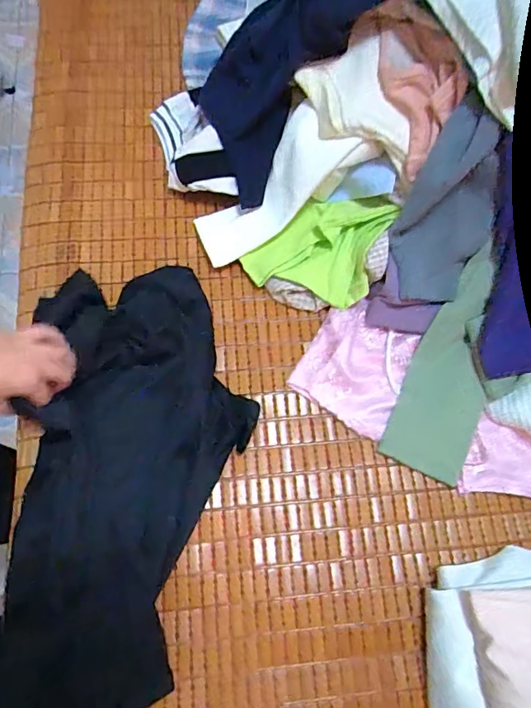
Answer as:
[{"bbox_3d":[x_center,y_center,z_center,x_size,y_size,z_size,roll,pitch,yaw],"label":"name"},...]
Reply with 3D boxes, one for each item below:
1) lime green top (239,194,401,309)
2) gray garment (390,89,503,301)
[{"bbox_3d":[0.065,-0.142,0.623,0.162,0.063,0.137,18,72,4],"label":"lime green top"},{"bbox_3d":[0.206,-0.166,0.560,0.097,0.213,0.038,9,27,1],"label":"gray garment"}]

